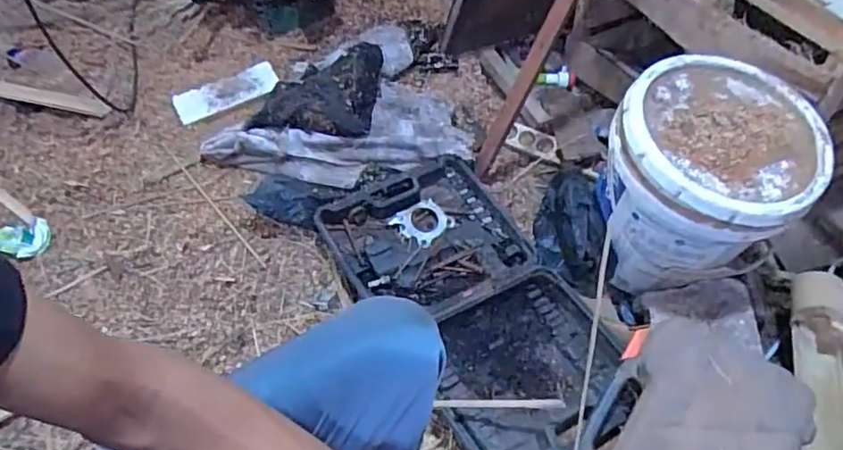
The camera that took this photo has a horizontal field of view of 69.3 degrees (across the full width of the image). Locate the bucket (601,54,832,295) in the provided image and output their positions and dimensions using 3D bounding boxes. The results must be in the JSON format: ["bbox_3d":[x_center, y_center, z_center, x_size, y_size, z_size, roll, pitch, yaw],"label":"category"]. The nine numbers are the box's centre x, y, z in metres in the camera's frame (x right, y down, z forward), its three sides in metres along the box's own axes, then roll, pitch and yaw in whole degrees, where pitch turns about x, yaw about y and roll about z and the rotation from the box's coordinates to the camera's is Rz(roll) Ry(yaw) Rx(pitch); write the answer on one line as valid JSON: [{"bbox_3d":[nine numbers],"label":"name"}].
[{"bbox_3d":[0.448,-0.053,1.011,0.283,0.316,0.291,3,47,-4],"label":"bucket"}]

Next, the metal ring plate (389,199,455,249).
[{"bbox_3d":[0.005,-0.005,1.126,0.082,0.012,0.098,41,56,12],"label":"metal ring plate"}]

